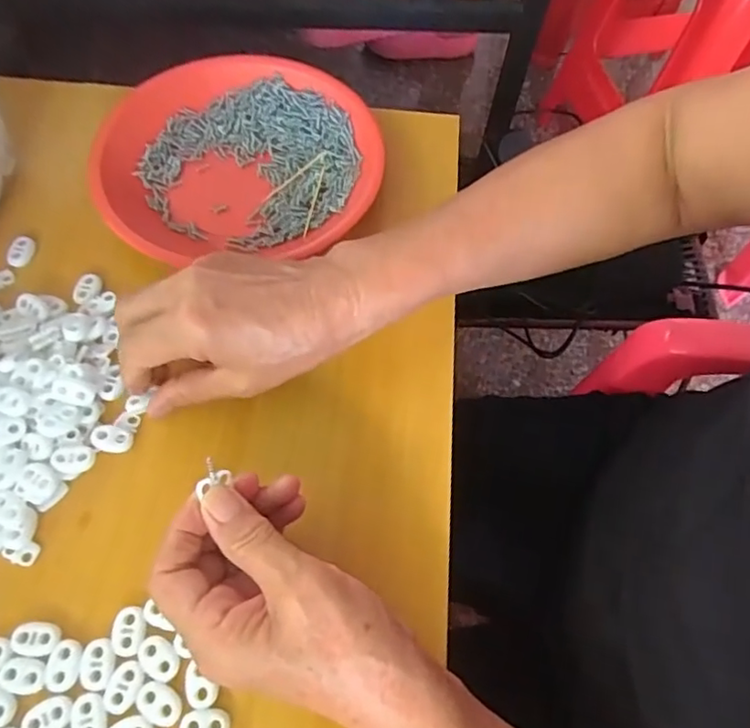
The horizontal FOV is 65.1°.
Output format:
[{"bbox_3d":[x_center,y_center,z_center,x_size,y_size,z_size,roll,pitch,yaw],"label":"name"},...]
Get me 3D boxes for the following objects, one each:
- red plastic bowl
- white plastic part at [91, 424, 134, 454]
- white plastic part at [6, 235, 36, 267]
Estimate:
[{"bbox_3d":[-0.096,-0.151,0.425,0.191,0.030,0.173,-13,64,-9],"label":"red plastic bowl"},{"bbox_3d":[-0.150,0.043,0.334,0.022,0.006,0.015,17,63,6],"label":"white plastic part"},{"bbox_3d":[-0.236,-0.075,0.392,0.014,0.009,0.020,4,63,-1],"label":"white plastic part"}]

